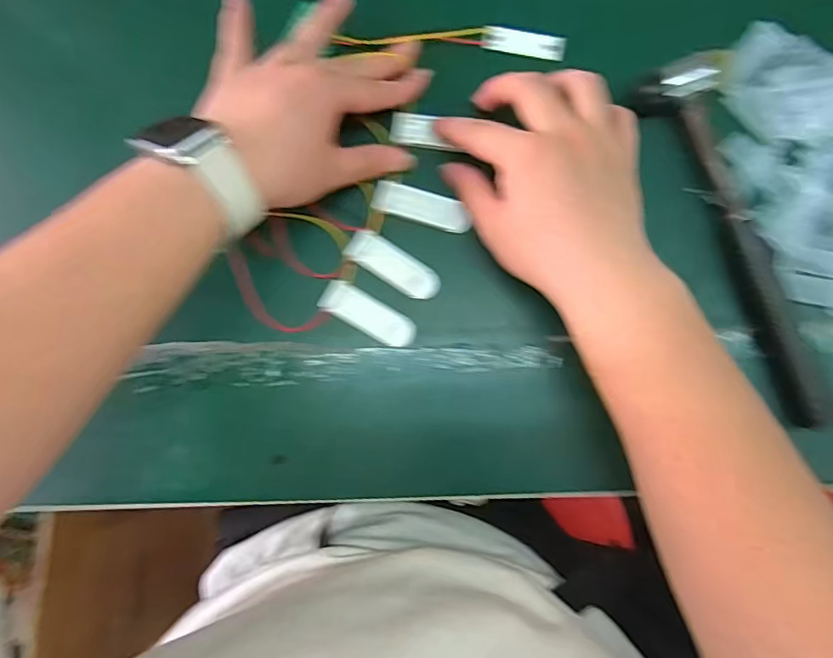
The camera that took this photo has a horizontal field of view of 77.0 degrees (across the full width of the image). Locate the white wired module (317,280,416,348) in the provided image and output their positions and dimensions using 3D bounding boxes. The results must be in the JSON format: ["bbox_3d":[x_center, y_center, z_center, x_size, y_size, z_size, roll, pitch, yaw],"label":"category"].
[{"bbox_3d":[-0.030,-0.009,0.336,0.063,0.012,0.022,29,87,6],"label":"white wired module"}]

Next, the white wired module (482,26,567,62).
[{"bbox_3d":[0.072,-0.194,0.354,0.055,0.004,0.018,10,86,5],"label":"white wired module"}]

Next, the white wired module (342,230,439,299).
[{"bbox_3d":[-0.015,-0.041,0.339,0.063,0.007,0.022,32,88,6],"label":"white wired module"}]

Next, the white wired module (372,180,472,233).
[{"bbox_3d":[0.004,-0.080,0.343,0.064,0.006,0.021,16,86,5],"label":"white wired module"}]

